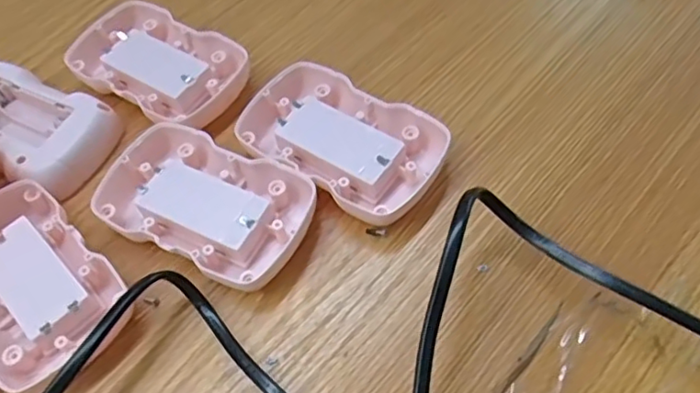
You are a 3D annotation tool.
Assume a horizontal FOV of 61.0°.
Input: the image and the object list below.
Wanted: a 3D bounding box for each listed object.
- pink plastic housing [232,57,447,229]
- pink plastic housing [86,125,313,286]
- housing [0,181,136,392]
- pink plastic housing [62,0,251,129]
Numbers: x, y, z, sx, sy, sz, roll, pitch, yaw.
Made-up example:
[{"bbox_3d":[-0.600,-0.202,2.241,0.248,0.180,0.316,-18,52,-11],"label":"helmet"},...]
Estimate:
[{"bbox_3d":[-0.004,-0.026,0.264,0.086,0.017,0.052,27,63,19],"label":"pink plastic housing"},{"bbox_3d":[-0.061,0.002,0.253,0.086,0.015,0.057,21,62,17],"label":"pink plastic housing"},{"bbox_3d":[-0.130,0.033,0.239,0.053,0.015,0.083,-41,64,-20],"label":"housing"},{"bbox_3d":[-0.095,-0.065,0.297,0.089,0.015,0.053,28,64,20],"label":"pink plastic housing"}]

